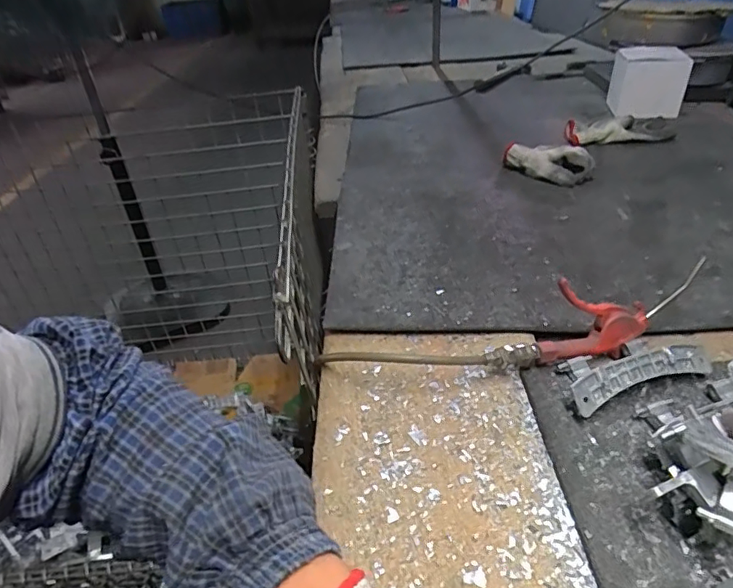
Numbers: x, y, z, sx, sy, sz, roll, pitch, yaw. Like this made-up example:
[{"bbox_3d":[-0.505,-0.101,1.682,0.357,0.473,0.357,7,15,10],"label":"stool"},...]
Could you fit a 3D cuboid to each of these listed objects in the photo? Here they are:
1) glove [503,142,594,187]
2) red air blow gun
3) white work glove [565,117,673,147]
[{"bbox_3d":[0.324,-0.240,0.930,0.070,0.044,0.161,-30,43,-32],"label":"glove"},{"bbox_3d":[0.236,0.025,0.524,0.250,0.082,0.038,-11,36,-11],"label":"red air blow gun"},{"bbox_3d":[0.506,-0.332,1.049,0.193,0.035,0.075,0,35,4],"label":"white work glove"}]

